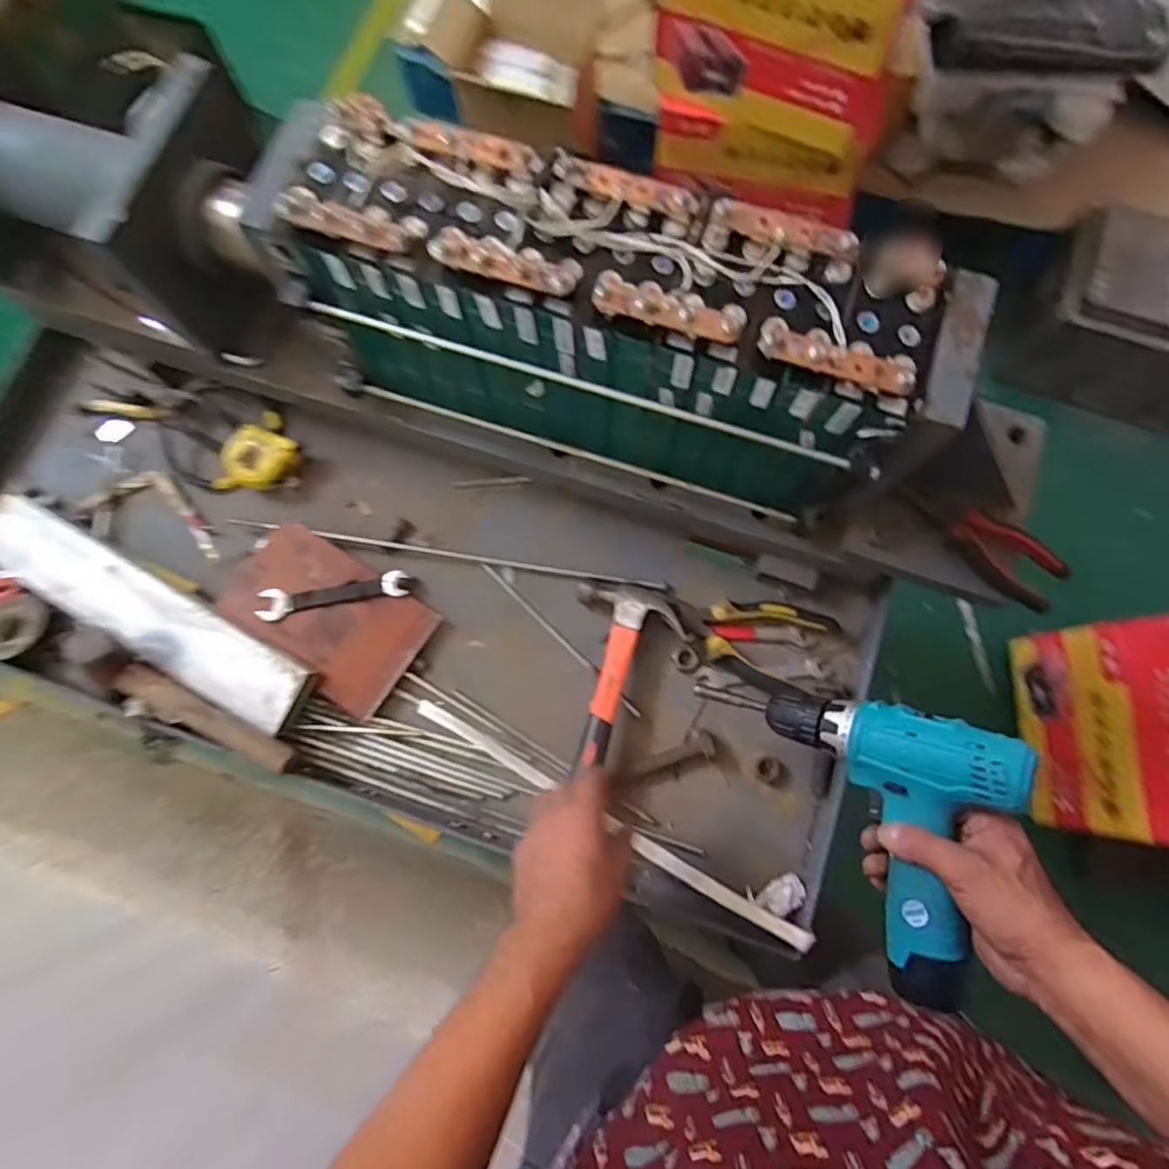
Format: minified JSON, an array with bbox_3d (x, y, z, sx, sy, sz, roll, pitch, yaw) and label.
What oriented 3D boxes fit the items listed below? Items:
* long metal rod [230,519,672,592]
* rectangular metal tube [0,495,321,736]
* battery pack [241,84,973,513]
[{"bbox_3d":[-0.150,-0.034,0.726,0.491,0.014,0.013,9,77,2],"label":"long metal rod"},{"bbox_3d":[-0.481,0.024,0.687,0.429,0.034,0.076,28,79,7],"label":"rectangular metal tube"},{"bbox_3d":[0.020,-0.227,0.570,0.535,0.216,0.168,18,78,4],"label":"battery pack"}]

